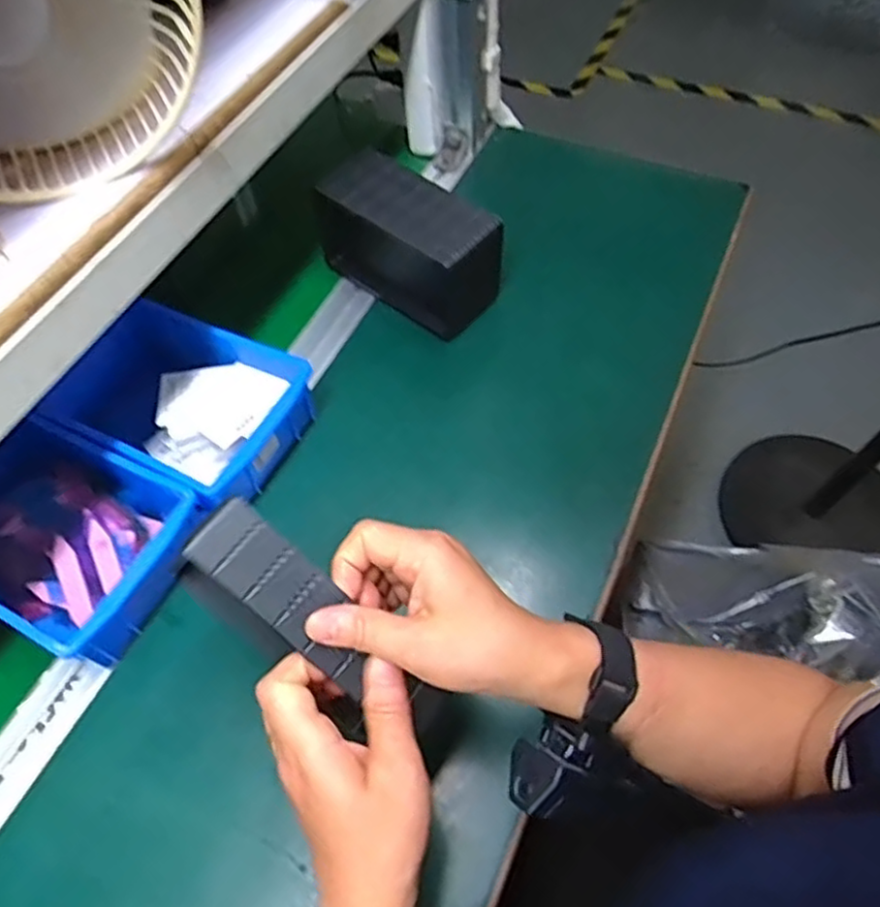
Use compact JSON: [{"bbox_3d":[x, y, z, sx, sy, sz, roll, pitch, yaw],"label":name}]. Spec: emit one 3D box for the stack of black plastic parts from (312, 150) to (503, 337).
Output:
[{"bbox_3d":[-0.027,-0.195,0.640,0.166,0.102,0.076,32,65,20],"label":"stack of black plastic parts"}]

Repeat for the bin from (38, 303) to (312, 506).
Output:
[{"bbox_3d":[-0.223,-0.044,0.570,0.211,0.070,0.143,24,62,16],"label":"bin"}]

